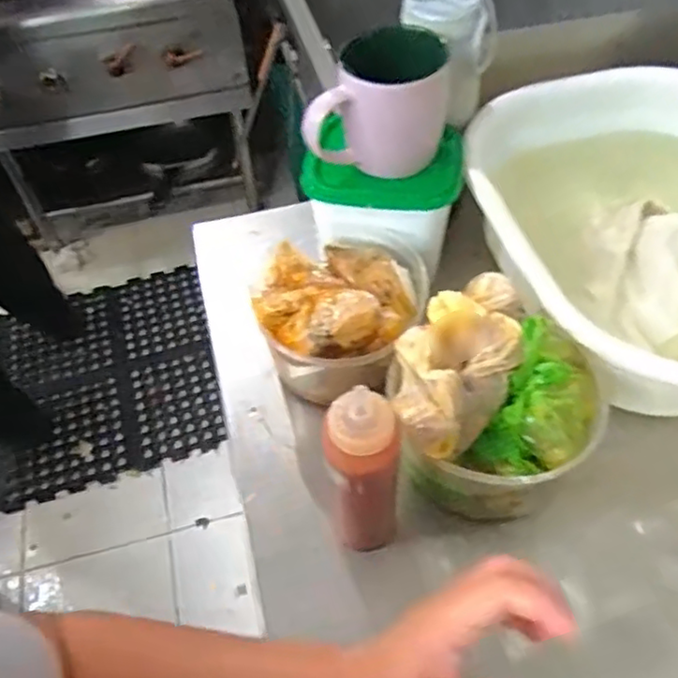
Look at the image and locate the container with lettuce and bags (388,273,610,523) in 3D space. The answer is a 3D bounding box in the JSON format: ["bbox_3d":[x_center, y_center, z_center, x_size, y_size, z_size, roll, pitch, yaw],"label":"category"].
[{"bbox_3d":[0.105,0.057,0.471,0.129,0.120,0.129,-2,51,3],"label":"container with lettuce and bags"}]

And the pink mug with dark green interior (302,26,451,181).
[{"bbox_3d":[0.032,-0.190,0.536,0.109,0.095,0.104,2,51,6],"label":"pink mug with dark green interior"}]

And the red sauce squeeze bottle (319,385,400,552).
[{"bbox_3d":[0.018,0.090,0.435,0.047,0.161,0.046,1,51,5],"label":"red sauce squeeze bottle"}]

